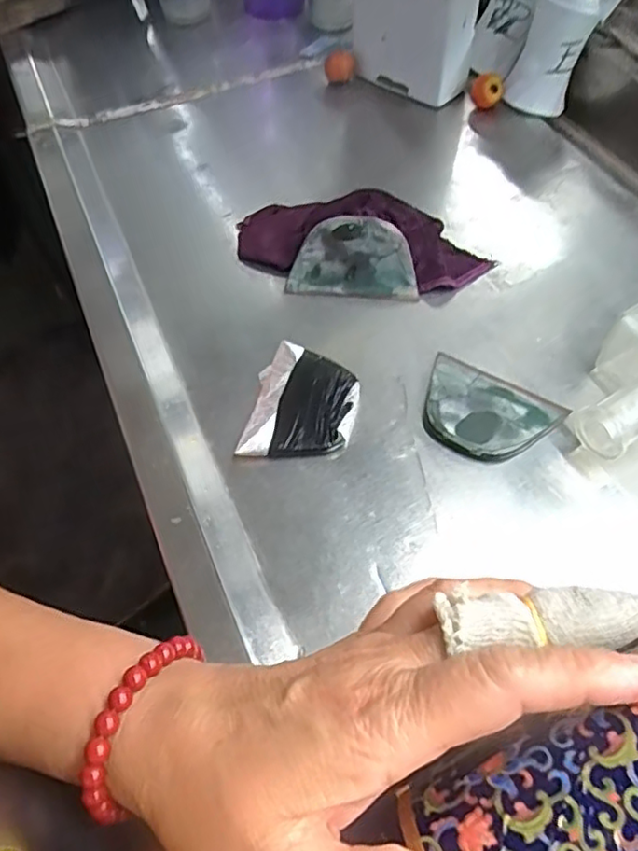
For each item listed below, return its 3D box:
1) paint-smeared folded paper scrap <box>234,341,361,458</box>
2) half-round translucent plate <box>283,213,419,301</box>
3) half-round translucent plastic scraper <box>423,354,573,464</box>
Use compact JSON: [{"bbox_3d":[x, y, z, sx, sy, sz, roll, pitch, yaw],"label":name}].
[{"bbox_3d":[-0.009,-0.014,0.381,0.061,0.011,0.078,5,61,10],"label":"paint-smeared folded paper scrap"},{"bbox_3d":[0.024,-0.117,0.440,0.087,0.005,0.058,4,85,7],"label":"half-round translucent plate"},{"bbox_3d":[0.097,-0.006,0.372,0.080,0.010,0.059,27,67,20],"label":"half-round translucent plastic scraper"}]

